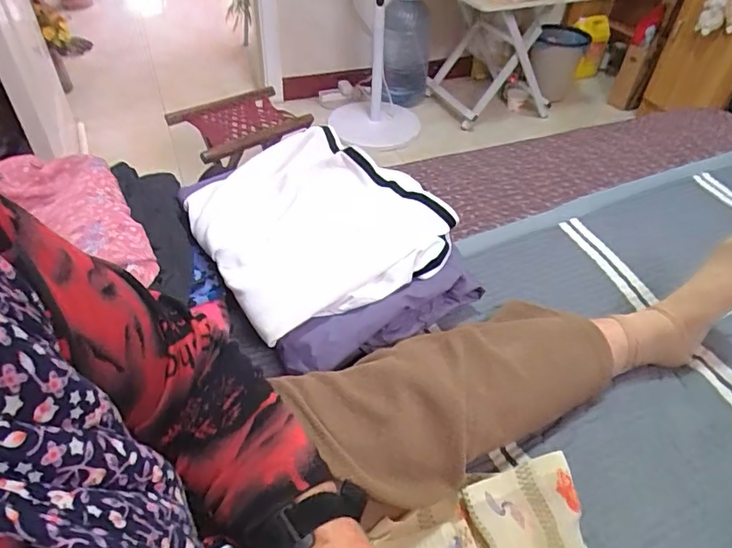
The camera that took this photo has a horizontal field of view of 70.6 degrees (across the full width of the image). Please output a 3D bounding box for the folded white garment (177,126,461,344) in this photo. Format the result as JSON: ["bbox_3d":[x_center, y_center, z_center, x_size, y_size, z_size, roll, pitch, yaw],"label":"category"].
[{"bbox_3d":[-0.065,-0.071,0.711,0.304,0.082,0.308,-23,50,-25],"label":"folded white garment"}]

